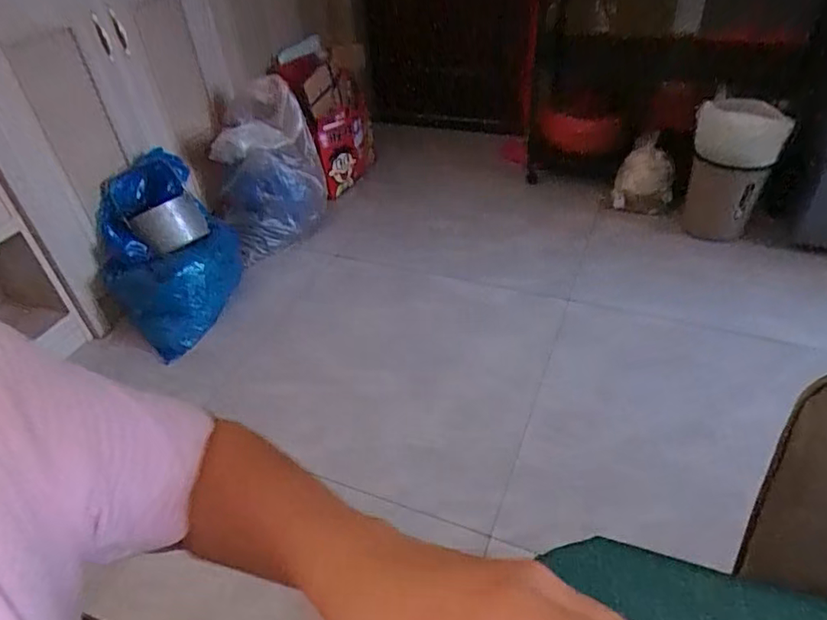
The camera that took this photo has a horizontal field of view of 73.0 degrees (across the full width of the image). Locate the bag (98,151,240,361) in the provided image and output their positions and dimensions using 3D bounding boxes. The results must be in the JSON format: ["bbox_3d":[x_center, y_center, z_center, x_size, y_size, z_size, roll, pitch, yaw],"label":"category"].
[{"bbox_3d":[-0.697,-0.167,1.640,0.268,0.445,0.388,24,49,29],"label":"bag"}]

